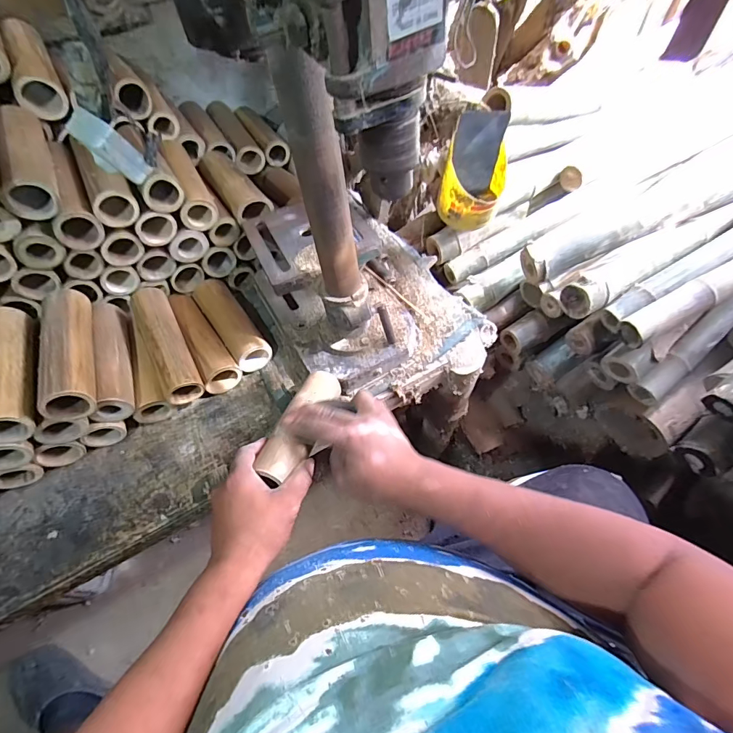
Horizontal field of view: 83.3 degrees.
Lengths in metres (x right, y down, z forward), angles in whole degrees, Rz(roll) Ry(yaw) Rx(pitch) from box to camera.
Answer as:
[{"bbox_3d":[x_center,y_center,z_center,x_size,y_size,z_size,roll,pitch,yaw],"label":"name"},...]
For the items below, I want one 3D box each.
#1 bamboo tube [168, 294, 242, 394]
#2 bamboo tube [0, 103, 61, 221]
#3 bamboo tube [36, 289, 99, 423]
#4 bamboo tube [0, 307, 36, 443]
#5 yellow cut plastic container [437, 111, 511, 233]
[{"bbox_3d":[-0.257,-0.043,0.635,0.051,0.052,0.181,-33,63,-15],"label":"bamboo tube"},{"bbox_3d":[-0.417,-0.263,0.513,0.057,0.057,0.185,-21,61,-9],"label":"bamboo tube"},{"bbox_3d":[-0.377,-0.023,0.517,0.058,0.048,0.178,-19,60,-8],"label":"bamboo tube"},{"bbox_3d":[-0.447,0.001,0.514,0.059,0.051,0.183,-21,61,-8],"label":"bamboo tube"},{"bbox_3d":[0.152,-0.272,0.588,0.088,0.146,0.081,-2,60,3],"label":"yellow cut plastic container"}]

